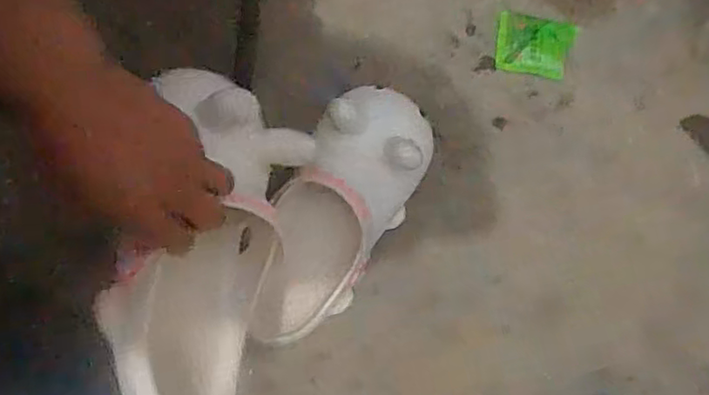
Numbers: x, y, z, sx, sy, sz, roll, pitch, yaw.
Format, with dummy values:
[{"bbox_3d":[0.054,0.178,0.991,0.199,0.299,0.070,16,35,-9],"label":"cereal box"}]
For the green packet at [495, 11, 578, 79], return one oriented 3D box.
[{"bbox_3d":[0.169,-0.143,0.612,0.068,0.009,0.057,13,77,2],"label":"green packet"}]

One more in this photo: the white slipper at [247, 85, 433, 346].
[{"bbox_3d":[-0.013,0.015,0.536,0.085,0.099,0.224,29,78,6],"label":"white slipper"}]

